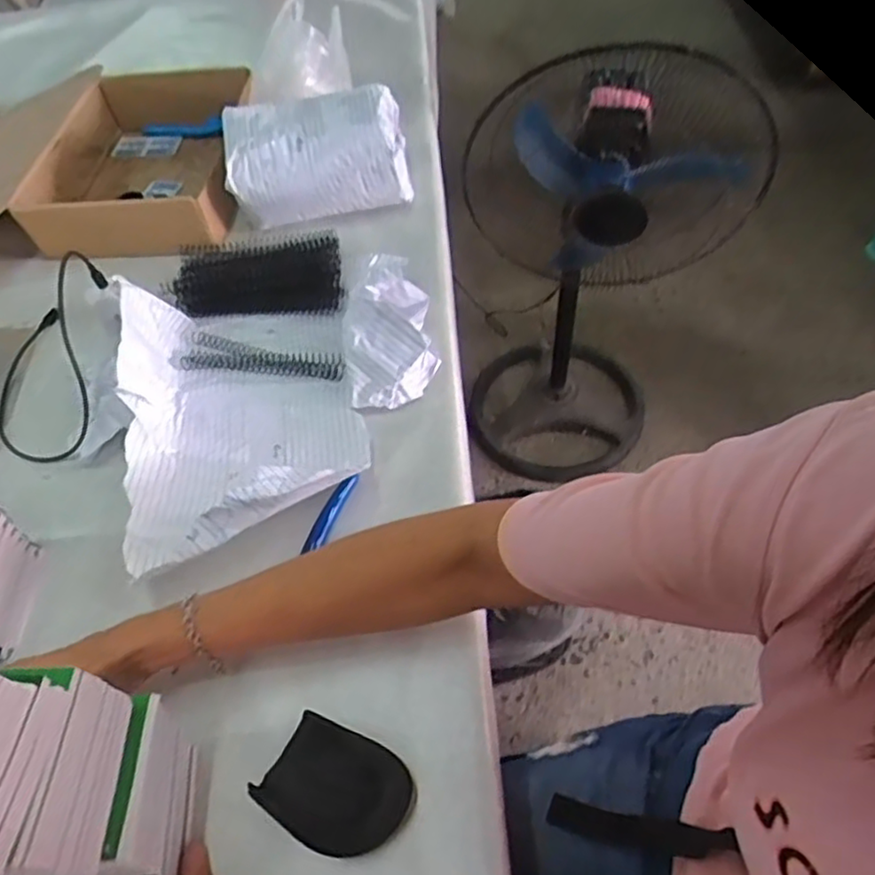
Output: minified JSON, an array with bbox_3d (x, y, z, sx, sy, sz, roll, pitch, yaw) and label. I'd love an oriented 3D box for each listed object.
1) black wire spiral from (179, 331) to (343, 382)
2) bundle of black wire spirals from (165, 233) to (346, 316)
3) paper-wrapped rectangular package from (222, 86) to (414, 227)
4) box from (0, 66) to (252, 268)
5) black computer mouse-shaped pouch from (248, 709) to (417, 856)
[{"bbox_3d":[-0.170,-0.076,0.647,0.160,0.008,0.039,9,57,12],"label":"black wire spiral"},{"bbox_3d":[-0.186,-0.170,0.701,0.167,0.039,0.095,-5,55,3],"label":"bundle of black wire spirals"},{"bbox_3d":[-0.132,-0.307,0.750,0.195,0.110,0.097,-13,55,-3],"label":"paper-wrapped rectangular package"},{"bbox_3d":[-0.471,-0.339,0.830,0.496,0.091,0.340,-1,55,6],"label":"box"},{"bbox_3d":[-0.061,0.219,0.416,0.084,0.022,0.066,20,60,19],"label":"black computer mouse-shaped pouch"}]

